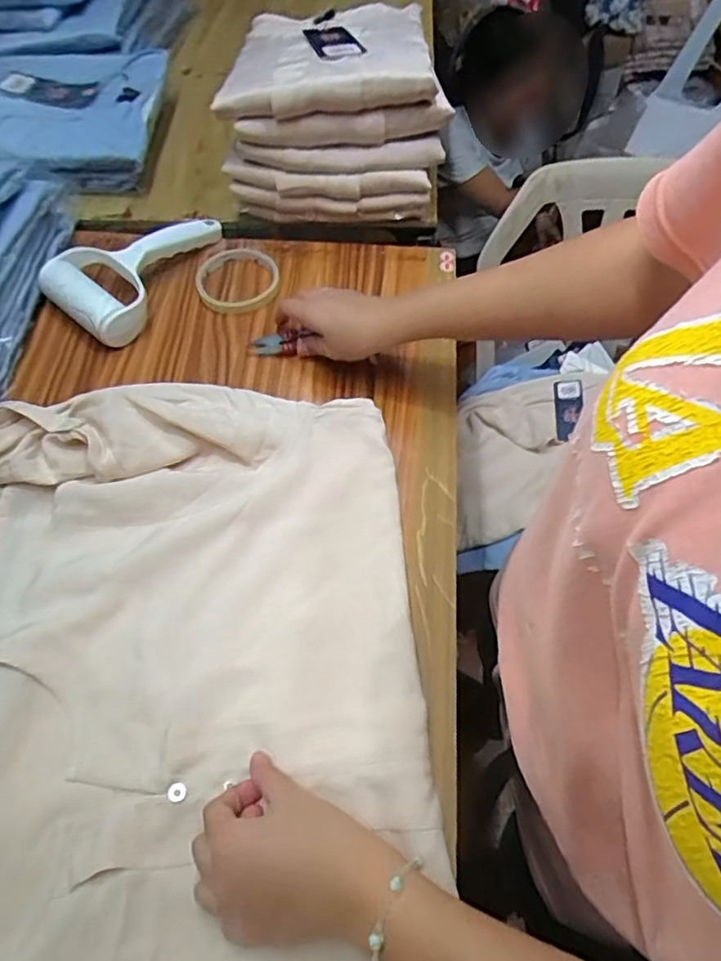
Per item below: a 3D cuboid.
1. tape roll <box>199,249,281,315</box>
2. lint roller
[{"bbox_3d":[-0.128,-0.213,0.641,0.084,0.015,0.093,-15,60,-10],"label":"tape roll"},{"bbox_3d":[-0.220,-0.223,0.628,0.116,0.043,0.185,40,66,20],"label":"lint roller"}]

